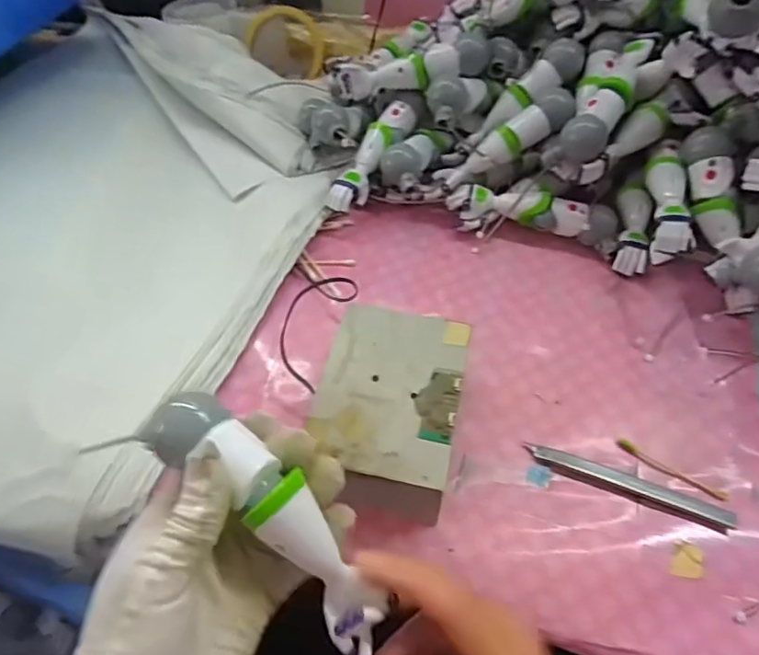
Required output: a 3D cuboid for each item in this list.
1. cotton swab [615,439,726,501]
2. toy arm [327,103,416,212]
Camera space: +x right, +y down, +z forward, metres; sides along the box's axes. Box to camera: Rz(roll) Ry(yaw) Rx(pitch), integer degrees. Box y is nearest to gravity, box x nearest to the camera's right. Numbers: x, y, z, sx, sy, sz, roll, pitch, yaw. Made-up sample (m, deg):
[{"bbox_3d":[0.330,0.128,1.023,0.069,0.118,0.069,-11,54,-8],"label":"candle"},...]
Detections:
[{"bbox_3d":[0.197,0.096,0.370,0.073,0.004,0.007,28,59,22],"label":"cotton swab"},{"bbox_3d":[-0.008,-0.159,0.512,0.030,0.025,0.124,27,77,22],"label":"toy arm"}]

